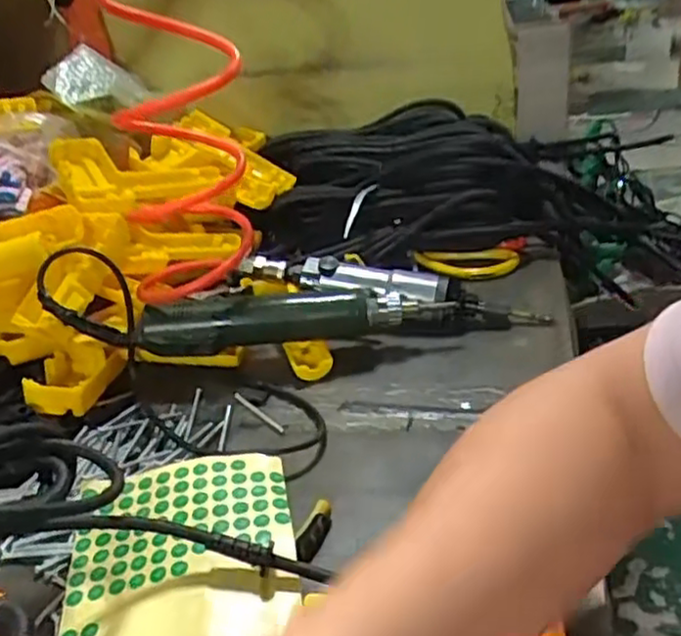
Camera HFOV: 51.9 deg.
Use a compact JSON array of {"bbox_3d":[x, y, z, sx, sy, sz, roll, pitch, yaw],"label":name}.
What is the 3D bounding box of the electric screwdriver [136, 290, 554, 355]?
[{"bbox_3d":[0.003,-0.001,0.578,0.332,0.059,0.042,-9,31,-2],"label":"electric screwdriver"}]

